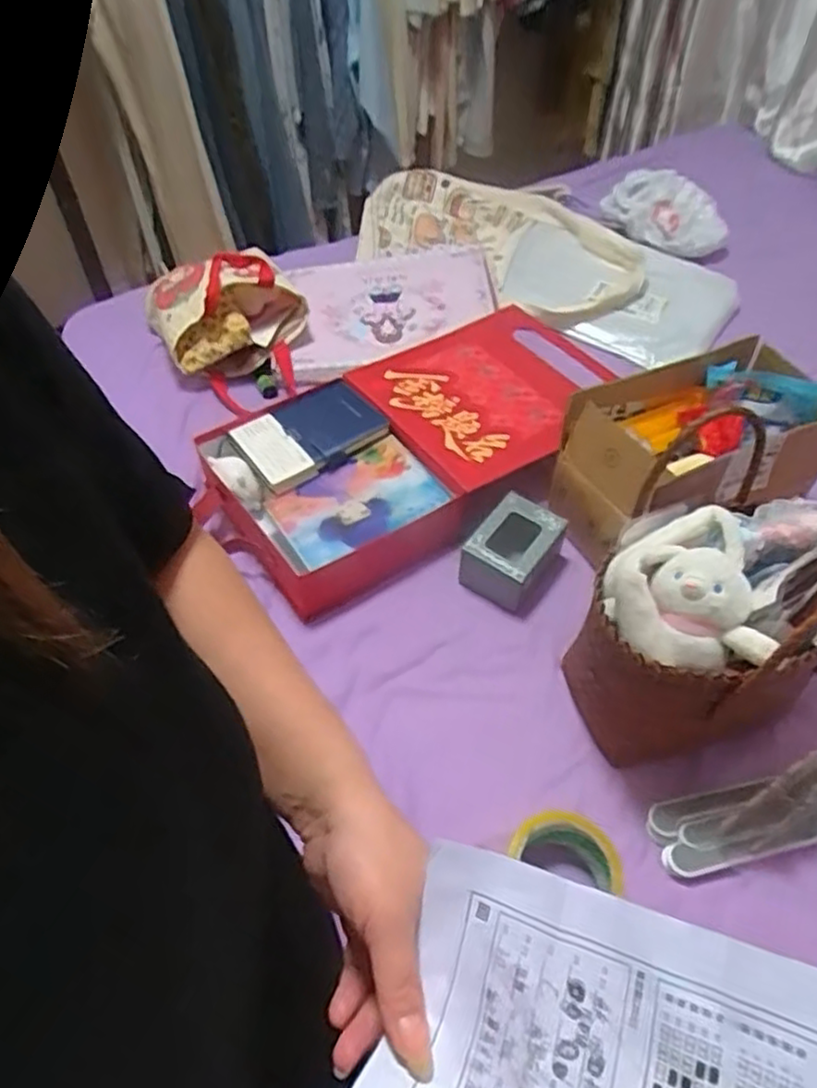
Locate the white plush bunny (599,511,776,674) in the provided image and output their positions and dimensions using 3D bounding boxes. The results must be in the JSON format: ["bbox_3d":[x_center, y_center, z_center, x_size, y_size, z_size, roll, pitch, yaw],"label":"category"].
[{"bbox_3d":[0.232,0.037,0.596,0.127,0.066,0.132,10,51,9],"label":"white plush bunny"}]

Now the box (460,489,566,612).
[{"bbox_3d":[0.123,0.012,0.836,0.085,0.076,0.119,26,55,21],"label":"box"}]

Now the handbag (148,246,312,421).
[{"bbox_3d":[-0.273,-0.349,1.081,0.206,0.140,0.243,-29,55,-22],"label":"handbag"}]

